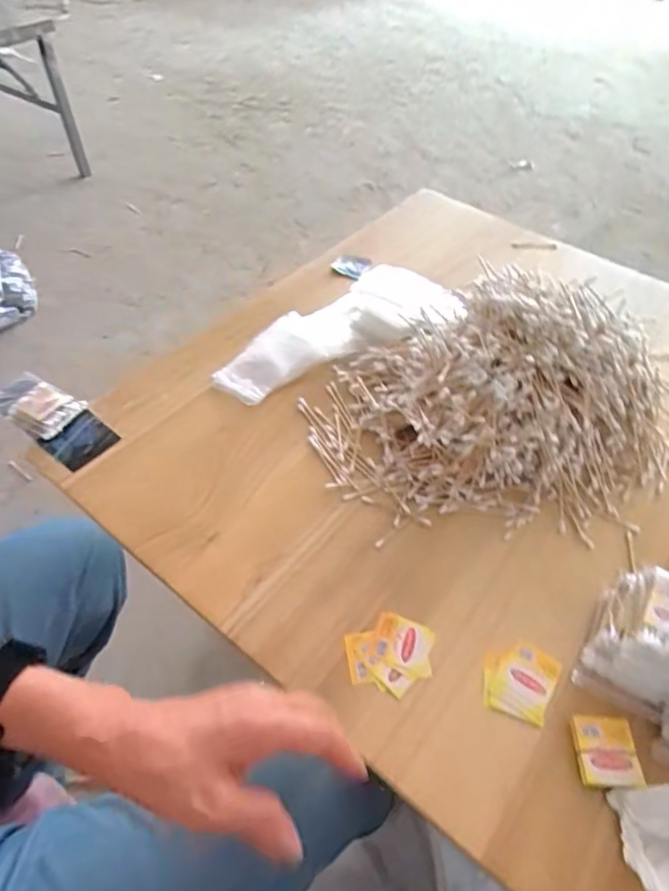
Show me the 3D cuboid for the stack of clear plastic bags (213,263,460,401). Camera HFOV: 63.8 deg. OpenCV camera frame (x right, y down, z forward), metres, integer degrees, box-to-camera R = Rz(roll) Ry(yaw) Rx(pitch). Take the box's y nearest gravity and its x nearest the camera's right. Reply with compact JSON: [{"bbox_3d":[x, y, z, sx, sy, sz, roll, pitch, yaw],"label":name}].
[{"bbox_3d":[-0.002,-0.155,0.680,0.323,0.043,0.142,-20,54,-18],"label":"stack of clear plastic bags"}]

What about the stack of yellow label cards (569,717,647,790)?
[{"bbox_3d":[0.197,0.224,0.392,0.041,0.016,0.044,2,51,0],"label":"stack of yellow label cards"}]

